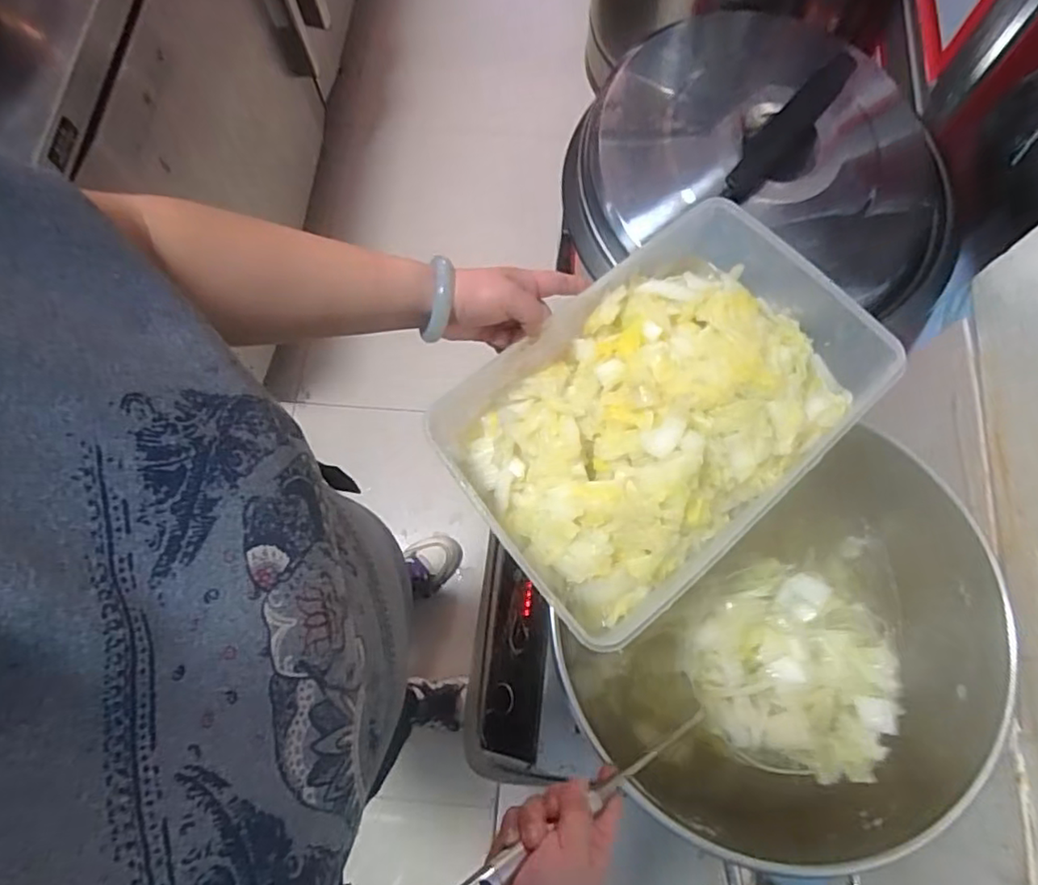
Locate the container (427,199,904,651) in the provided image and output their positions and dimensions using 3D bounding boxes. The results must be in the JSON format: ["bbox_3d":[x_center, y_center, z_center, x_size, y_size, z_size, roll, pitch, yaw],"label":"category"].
[{"bbox_3d":[0.131,-0.044,0.544,0.376,0.087,0.228,-40,77,-10],"label":"container"}]

